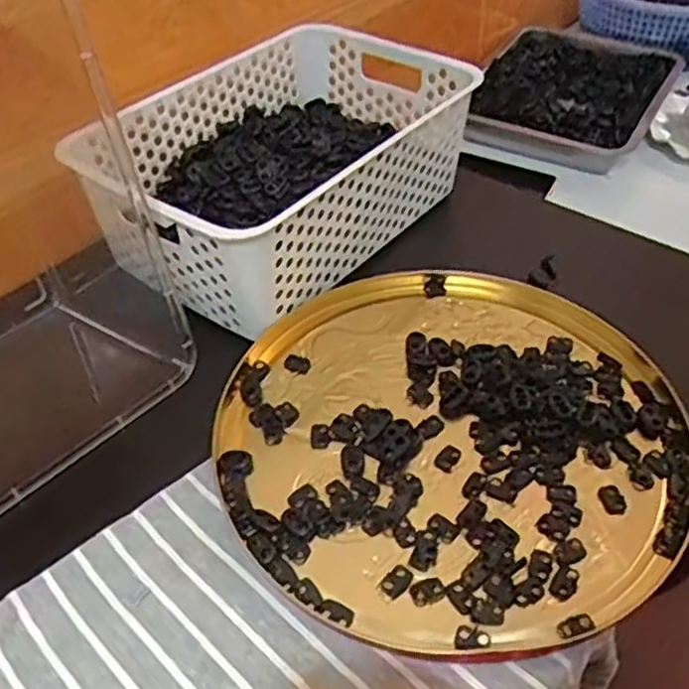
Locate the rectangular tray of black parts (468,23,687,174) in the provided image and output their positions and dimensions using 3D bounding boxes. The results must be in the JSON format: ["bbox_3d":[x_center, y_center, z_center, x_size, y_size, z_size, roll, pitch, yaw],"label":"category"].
[{"bbox_3d":[0.304,-0.343,0.993,0.231,0.044,0.320,21,49,21],"label":"rectangular tray of black parts"}]

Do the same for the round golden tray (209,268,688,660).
[{"bbox_3d":[0.068,0.052,0.478,0.284,0.014,0.282,0,44,0],"label":"round golden tray"}]

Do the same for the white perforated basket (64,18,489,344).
[{"bbox_3d":[-0.048,-0.152,0.620,0.200,0.101,0.304,30,52,27],"label":"white perforated basket"}]

